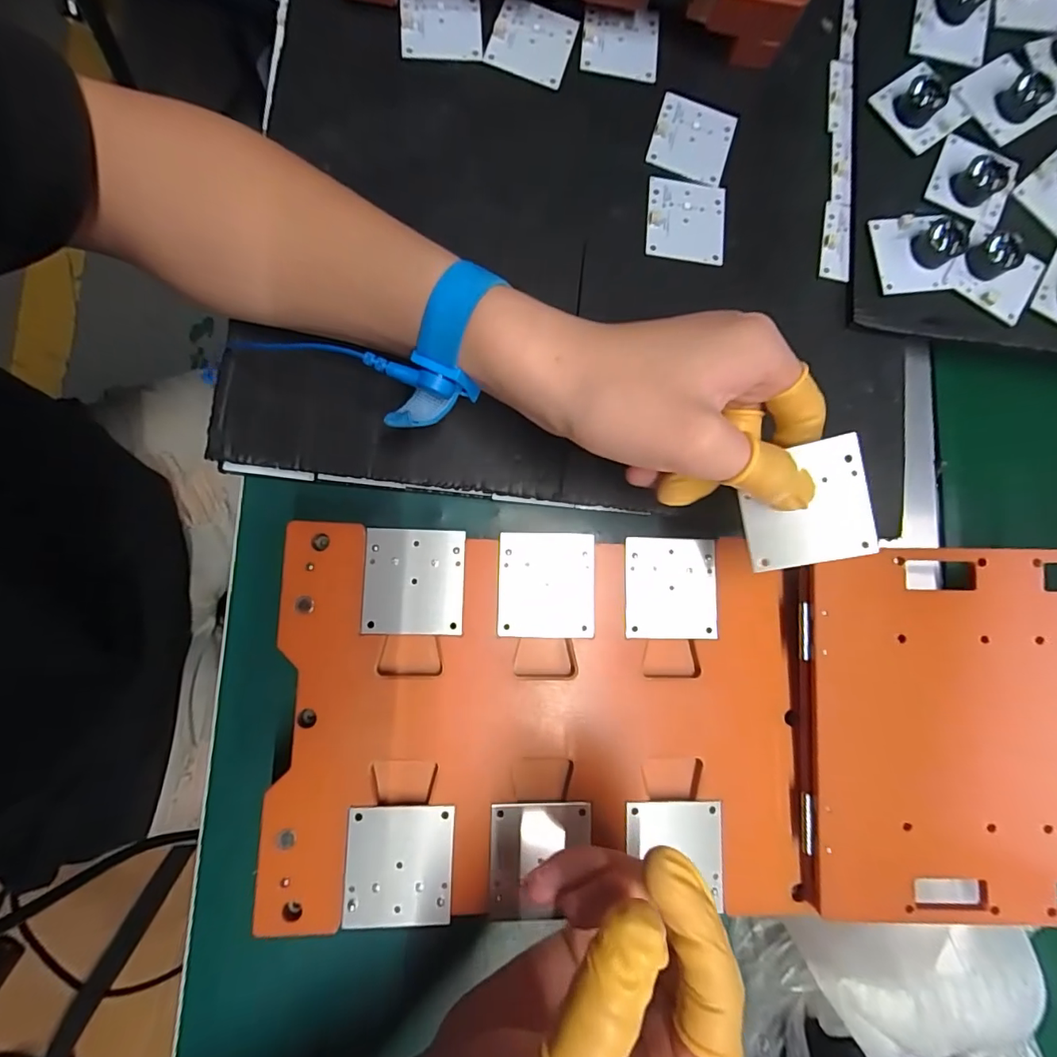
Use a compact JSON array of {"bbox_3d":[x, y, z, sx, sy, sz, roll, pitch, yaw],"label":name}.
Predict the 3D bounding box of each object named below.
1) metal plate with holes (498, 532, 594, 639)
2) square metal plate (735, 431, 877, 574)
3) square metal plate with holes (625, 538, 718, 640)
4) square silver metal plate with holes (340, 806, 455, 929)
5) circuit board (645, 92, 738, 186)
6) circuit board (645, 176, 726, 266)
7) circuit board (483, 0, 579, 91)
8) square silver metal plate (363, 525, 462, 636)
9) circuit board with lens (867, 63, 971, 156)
[{"bbox_3d":[0.008,0.026,0.232,0.044,0.005,0.047,2,83,-6],"label":"metal plate with holes"},{"bbox_3d":[0.108,-0.008,0.197,0.044,0.004,0.046,-13,96,18],"label":"square metal plate"},{"bbox_3d":[0.068,0.028,0.237,0.043,0.004,0.047,1,83,-6],"label":"square metal plate with holes"},{"bbox_3d":[-0.055,0.142,0.211,0.044,0.004,0.046,1,80,-1],"label":"square silver metal plate with holes"},{"bbox_3d":[0.093,-0.220,0.284,0.044,0.004,0.046,18,84,-2],"label":"circuit board"},{"bbox_3d":[0.088,-0.171,0.278,0.044,0.009,0.045,6,83,-6],"label":"circuit board"},{"bbox_3d":[0.002,-0.272,0.280,0.043,0.004,0.042,18,85,-4],"label":"circuit board"},{"bbox_3d":[-0.052,0.024,0.226,0.043,0.006,0.047,2,83,-6],"label":"square silver metal plate"},{"bbox_3d":[0.229,-0.247,0.286,0.041,0.016,0.043,-38,89,-9],"label":"circuit board with lens"}]

